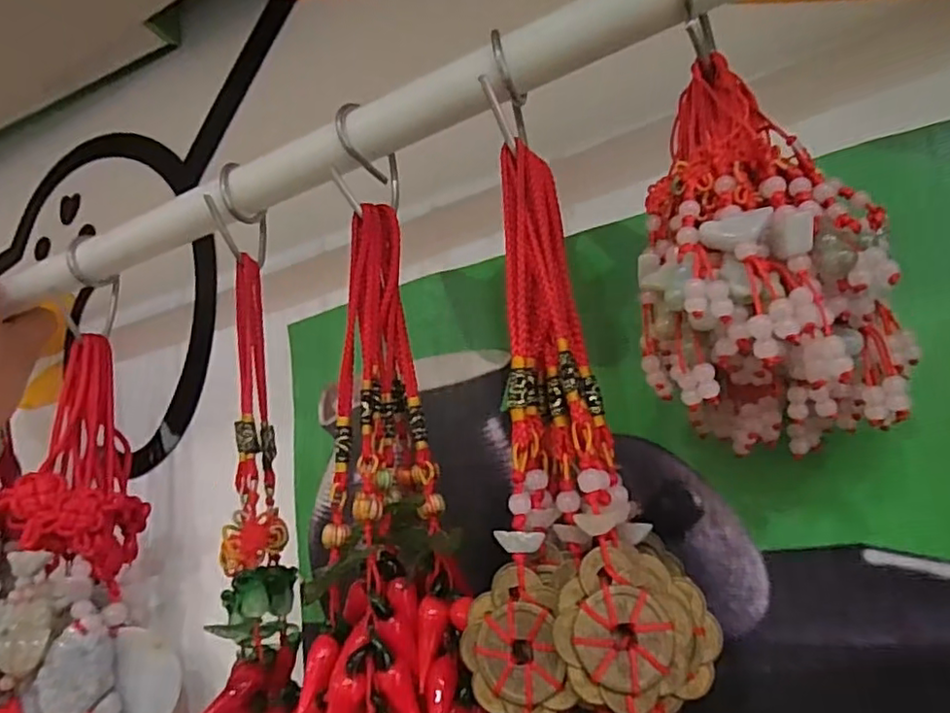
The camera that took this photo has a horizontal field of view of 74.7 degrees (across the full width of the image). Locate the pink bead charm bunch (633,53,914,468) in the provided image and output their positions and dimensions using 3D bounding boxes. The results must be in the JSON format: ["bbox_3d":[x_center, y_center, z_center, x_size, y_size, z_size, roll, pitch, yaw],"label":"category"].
[{"bbox_3d":[0.074,-0.026,0.165,0.059,0.093,0.064,-14,-15,29],"label":"pink bead charm bunch"}]

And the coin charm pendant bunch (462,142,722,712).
[{"bbox_3d":[0.027,0.038,0.174,0.051,0.205,0.032,-14,-15,30],"label":"coin charm pendant bunch"}]

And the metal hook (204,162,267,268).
[{"bbox_3d":[-0.101,-0.061,0.268,0.009,0.040,0.032,-10,-13,14],"label":"metal hook"}]

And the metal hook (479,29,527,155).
[{"bbox_3d":[0.011,-0.089,0.210,0.005,0.041,0.025,-16,-16,35],"label":"metal hook"}]

